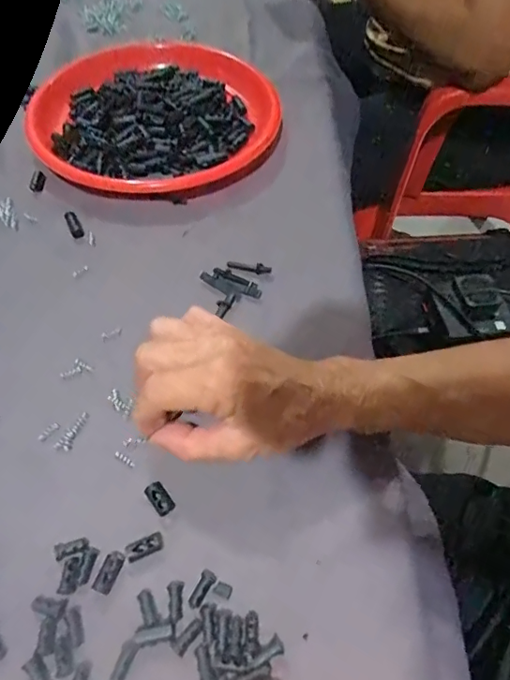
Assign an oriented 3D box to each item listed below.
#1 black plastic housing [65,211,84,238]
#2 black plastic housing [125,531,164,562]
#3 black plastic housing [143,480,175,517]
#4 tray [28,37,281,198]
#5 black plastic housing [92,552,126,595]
[{"bbox_3d":[-0.145,-0.093,0.419,0.009,0.004,0.029,-23,59,-18],"label":"black plastic housing"},{"bbox_3d":[-0.059,0.112,0.282,0.020,0.007,0.010,-23,59,-18],"label":"black plastic housing"},{"bbox_3d":[-0.054,0.090,0.298,0.011,0.005,0.019,-32,62,-23],"label":"black plastic housing"},{"bbox_3d":[-0.098,-0.209,0.489,0.238,0.033,0.217,26,57,15],"label":"tray"},{"bbox_3d":[-0.077,0.122,0.275,0.010,0.005,0.020,20,56,11],"label":"black plastic housing"}]

